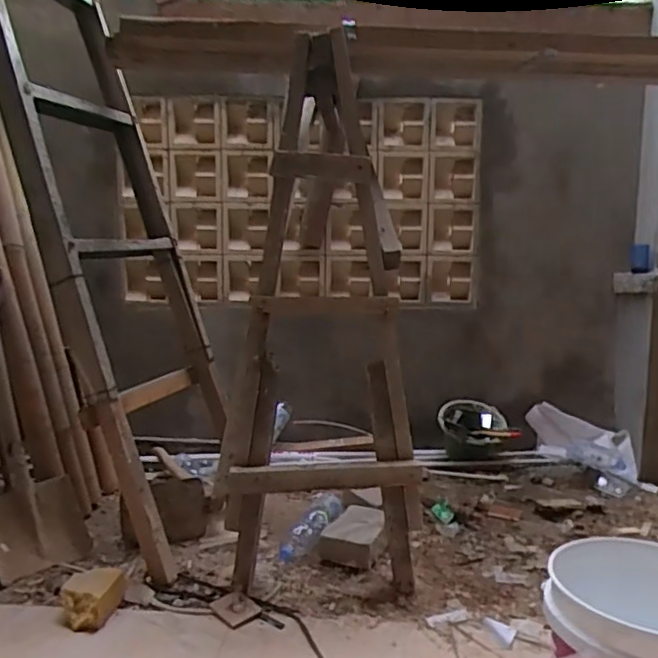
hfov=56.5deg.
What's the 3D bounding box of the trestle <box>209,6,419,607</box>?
[{"bbox_3d":[-0.044,-0.071,1.491,0.424,1.262,0.343,-1,7,-10],"label":"trestle"}]

